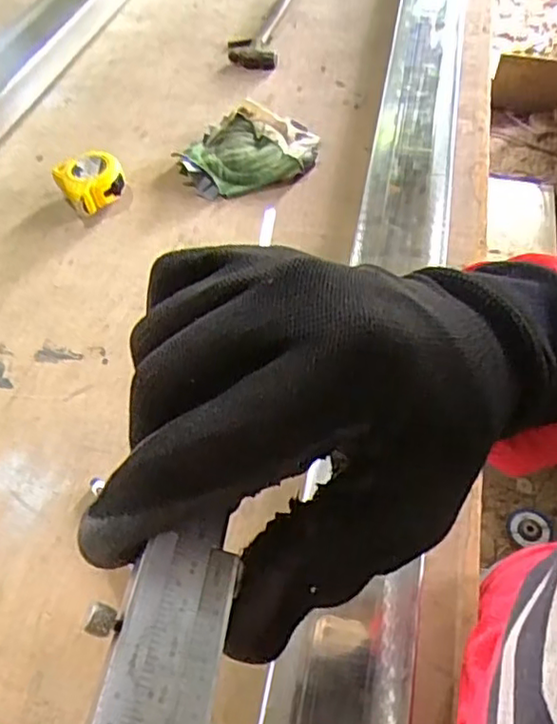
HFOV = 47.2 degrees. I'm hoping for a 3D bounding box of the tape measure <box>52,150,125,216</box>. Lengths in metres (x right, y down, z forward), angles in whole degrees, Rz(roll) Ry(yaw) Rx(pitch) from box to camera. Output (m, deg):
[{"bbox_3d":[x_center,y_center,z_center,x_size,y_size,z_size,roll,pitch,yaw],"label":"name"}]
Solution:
[{"bbox_3d":[-0.242,-0.233,0.833,0.087,0.047,0.075,-23,55,-12],"label":"tape measure"}]

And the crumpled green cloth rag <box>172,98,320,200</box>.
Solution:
[{"bbox_3d":[-0.043,-0.298,0.877,0.195,0.039,0.165,-19,54,-10],"label":"crumpled green cloth rag"}]

